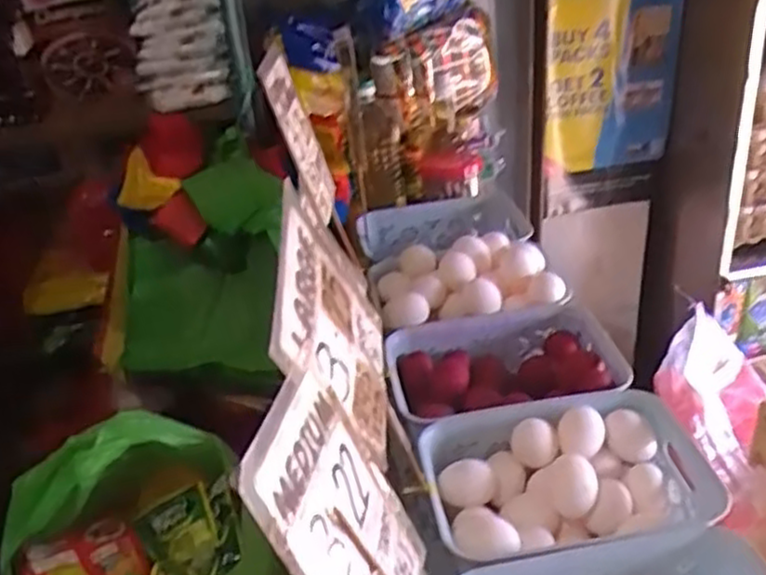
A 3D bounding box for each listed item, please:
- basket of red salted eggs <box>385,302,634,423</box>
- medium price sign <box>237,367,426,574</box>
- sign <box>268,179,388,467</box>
[{"bbox_3d":[0.141,0.103,0.825,0.257,0.069,0.185,-6,29,-2],"label":"basket of red salted eggs"},{"bbox_3d":[-0.020,0.137,0.432,0.008,0.186,0.125,-20,23,18],"label":"medium price sign"},{"bbox_3d":[-0.030,0.034,0.514,0.007,0.184,0.130,-13,51,16],"label":"sign"}]

